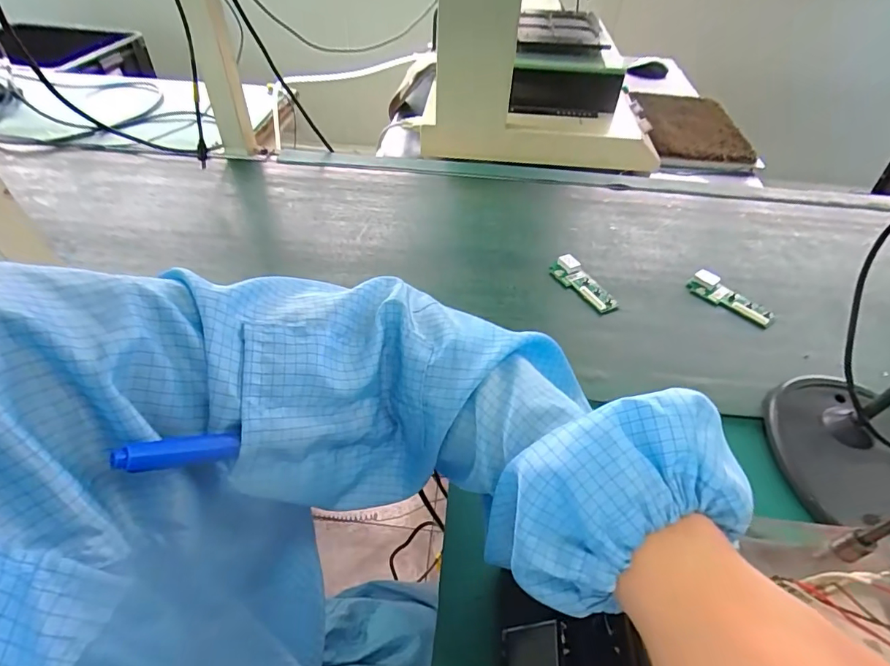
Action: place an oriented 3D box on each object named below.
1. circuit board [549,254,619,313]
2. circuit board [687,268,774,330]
[{"bbox_3d":[0.171,-0.062,0.583,0.035,0.012,0.099,-22,50,-24],"label":"circuit board"},{"bbox_3d":[0.346,-0.042,0.572,0.039,0.012,0.100,-27,52,-28],"label":"circuit board"}]

